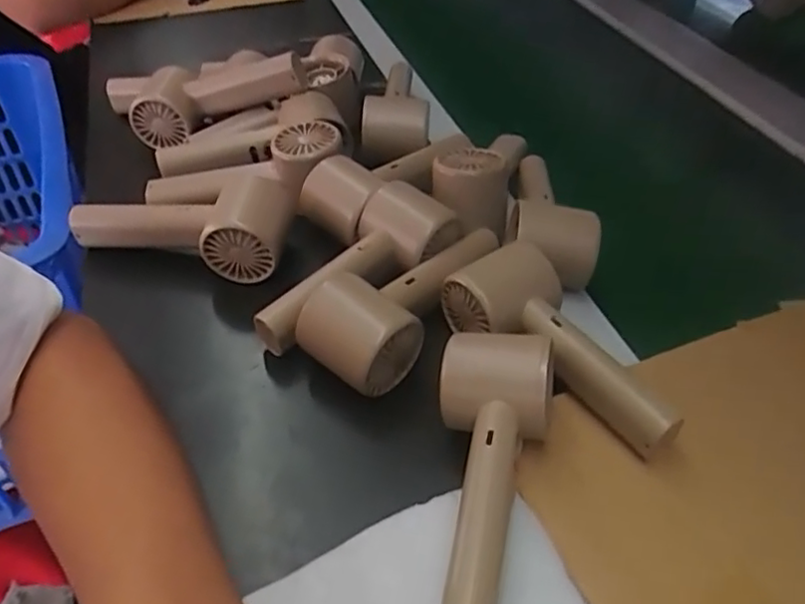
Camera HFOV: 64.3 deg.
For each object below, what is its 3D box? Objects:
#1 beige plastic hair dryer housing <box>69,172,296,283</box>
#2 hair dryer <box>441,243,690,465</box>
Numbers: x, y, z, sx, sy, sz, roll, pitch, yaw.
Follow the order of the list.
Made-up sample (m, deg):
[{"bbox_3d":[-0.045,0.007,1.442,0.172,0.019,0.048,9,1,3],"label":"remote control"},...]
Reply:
[{"bbox_3d":[-0.158,-0.062,0.479,0.157,0.054,0.077,11,45,10],"label":"beige plastic hair dryer housing"},{"bbox_3d":[0.084,0.029,0.372,0.059,0.048,0.146,-19,47,-19],"label":"hair dryer"}]

